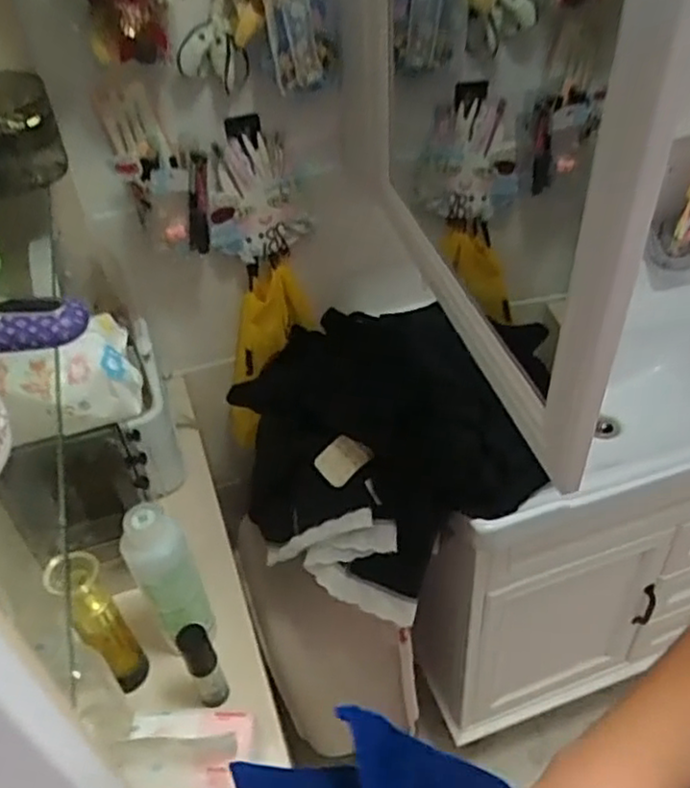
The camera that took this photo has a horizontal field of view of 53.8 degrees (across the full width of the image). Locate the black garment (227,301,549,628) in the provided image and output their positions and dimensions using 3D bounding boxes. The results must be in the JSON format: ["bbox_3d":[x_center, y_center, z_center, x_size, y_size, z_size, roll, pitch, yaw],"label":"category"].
[{"bbox_3d":[0.028,0.084,0.994,0.337,0.233,0.393,-17,43,-13],"label":"black garment"}]

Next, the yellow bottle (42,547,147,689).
[{"bbox_3d":[-0.249,0.237,0.698,0.047,0.197,0.050,-32,48,-26],"label":"yellow bottle"}]

